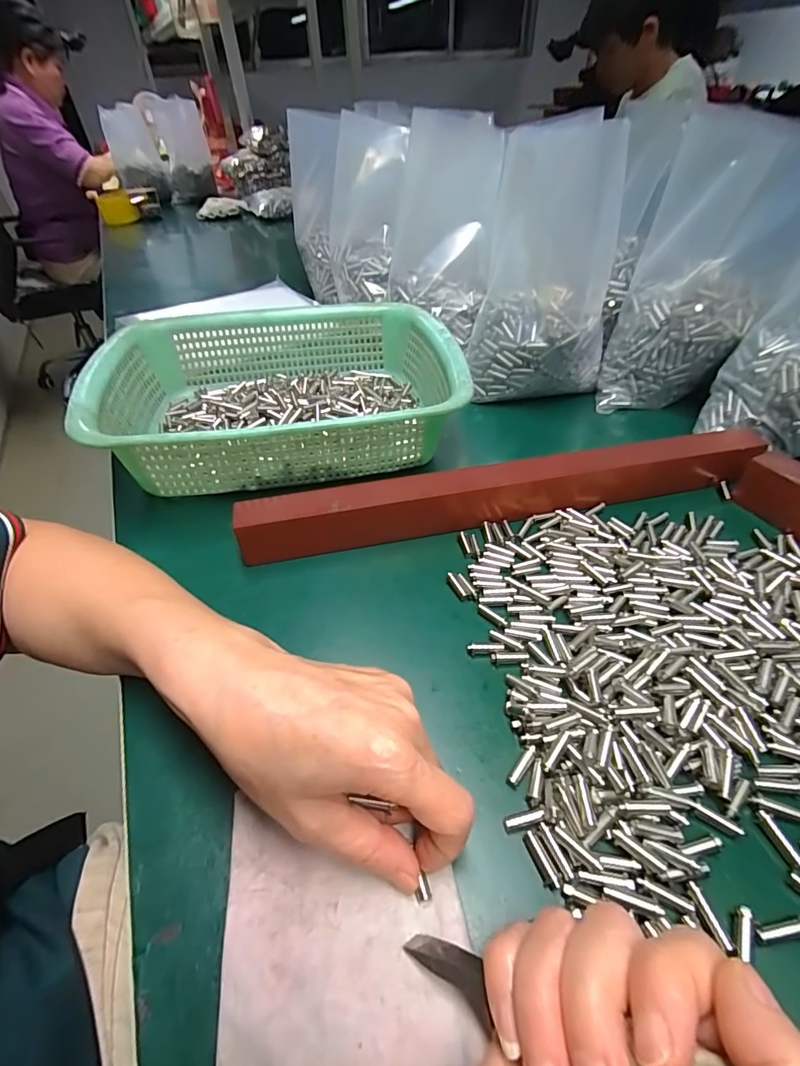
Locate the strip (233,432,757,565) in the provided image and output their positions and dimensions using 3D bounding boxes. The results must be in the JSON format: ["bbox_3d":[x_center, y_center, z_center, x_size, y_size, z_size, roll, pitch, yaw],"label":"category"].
[{"bbox_3d":[0.077,-0.031,0.335,0.377,0.041,0.028,-10,46,-7],"label":"strip"}]

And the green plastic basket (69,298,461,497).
[{"bbox_3d":[-0.096,-0.126,0.400,0.283,0.073,0.212,-11,46,-7],"label":"green plastic basket"}]

